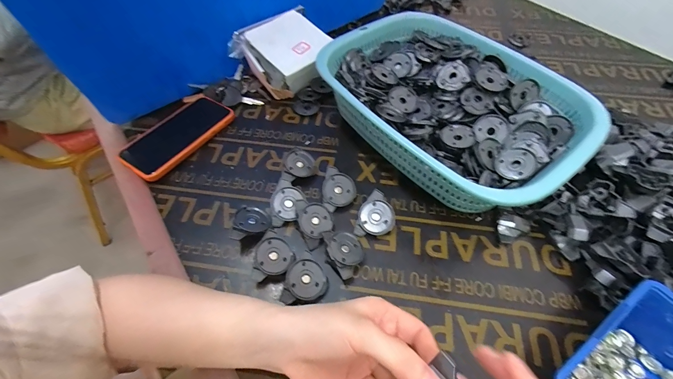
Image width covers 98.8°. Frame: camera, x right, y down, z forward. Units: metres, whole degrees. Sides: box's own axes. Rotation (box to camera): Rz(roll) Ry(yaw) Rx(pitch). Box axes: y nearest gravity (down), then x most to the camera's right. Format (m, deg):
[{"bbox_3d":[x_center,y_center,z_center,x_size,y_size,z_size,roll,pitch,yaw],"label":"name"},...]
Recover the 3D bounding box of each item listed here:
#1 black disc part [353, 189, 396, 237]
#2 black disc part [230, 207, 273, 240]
[{"bbox_3d":[0.048,0.036,0.358,0.045,0.010,0.058,43,84,-5],"label":"black disc part"},{"bbox_3d":[-0.106,0.039,0.353,0.050,0.012,0.040,-6,47,-31],"label":"black disc part"}]

